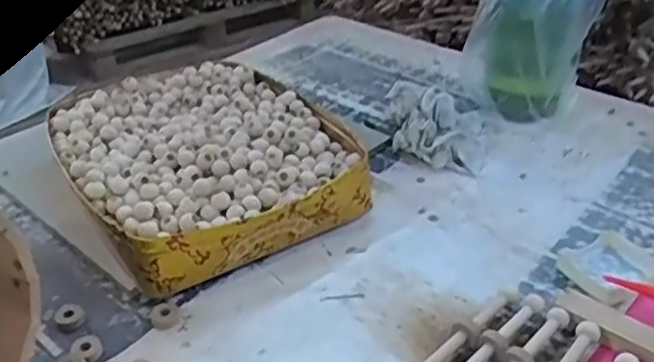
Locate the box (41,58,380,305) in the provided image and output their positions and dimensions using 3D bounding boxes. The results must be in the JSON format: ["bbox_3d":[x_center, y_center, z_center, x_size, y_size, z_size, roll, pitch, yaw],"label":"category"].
[{"bbox_3d":[-0.145,-0.024,0.794,0.288,0.085,0.359,-21,38,-29],"label":"box"}]

